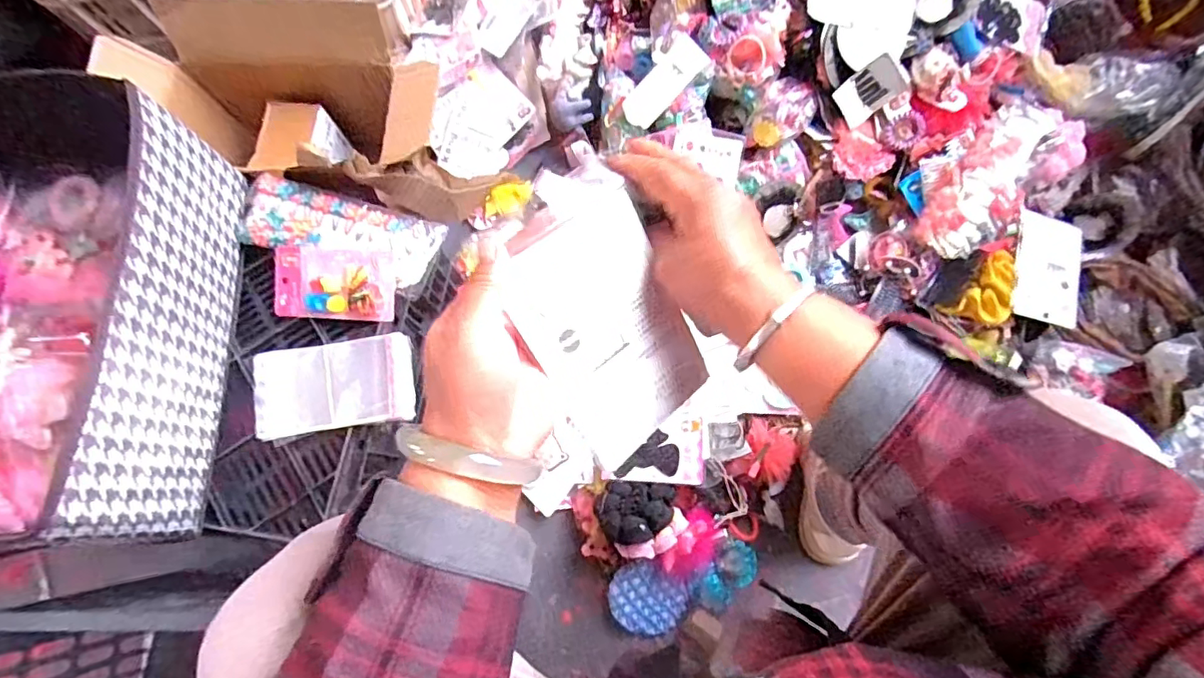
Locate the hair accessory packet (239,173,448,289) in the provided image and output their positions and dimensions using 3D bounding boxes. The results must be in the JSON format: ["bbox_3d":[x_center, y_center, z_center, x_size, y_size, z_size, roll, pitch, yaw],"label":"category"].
[{"bbox_3d":[-0.305,-0.126,0.648,0.229,0.029,0.084,15,76,6],"label":"hair accessory packet"}]

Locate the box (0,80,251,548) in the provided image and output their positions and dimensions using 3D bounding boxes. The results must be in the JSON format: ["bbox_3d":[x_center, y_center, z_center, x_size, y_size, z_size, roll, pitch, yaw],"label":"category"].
[{"bbox_3d":[-0.569,-0.023,0.541,0.350,0.162,0.424,-2,75,2],"label":"box"}]

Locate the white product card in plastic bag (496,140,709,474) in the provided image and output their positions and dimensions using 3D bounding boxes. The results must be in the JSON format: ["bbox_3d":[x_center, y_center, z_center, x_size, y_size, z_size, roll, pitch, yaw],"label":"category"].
[{"bbox_3d":[-0.001,-0.016,0.326,0.095,0.018,0.163,-35,111,-22],"label":"white product card in plastic bag"}]

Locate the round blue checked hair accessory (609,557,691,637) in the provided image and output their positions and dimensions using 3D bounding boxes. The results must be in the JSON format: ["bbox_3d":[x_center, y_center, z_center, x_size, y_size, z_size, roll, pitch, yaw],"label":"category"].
[{"bbox_3d":[0.057,0.330,0.713,0.097,0.034,0.087,38,80,11],"label":"round blue checked hair accessory"}]

